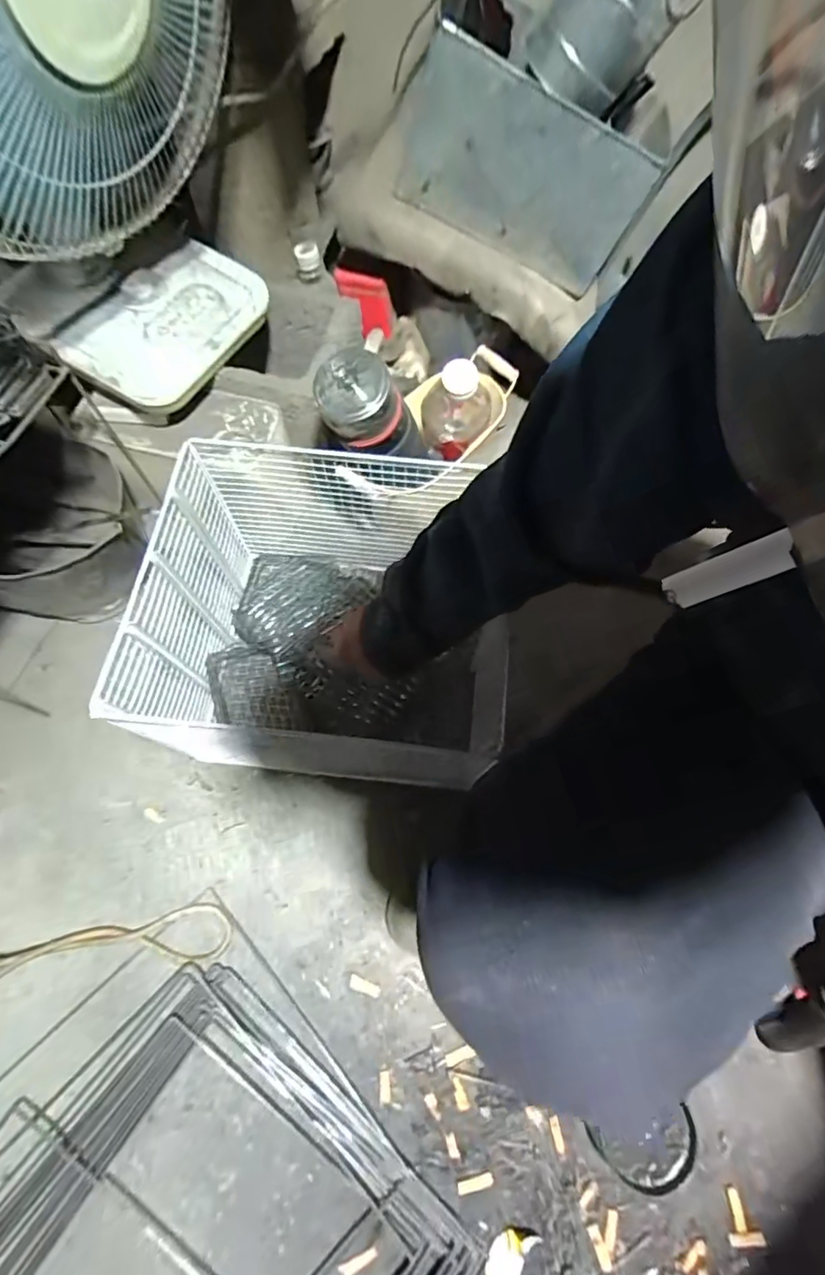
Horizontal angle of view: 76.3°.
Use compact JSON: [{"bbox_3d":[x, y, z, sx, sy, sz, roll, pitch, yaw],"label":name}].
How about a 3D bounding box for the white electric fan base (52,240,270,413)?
[{"bbox_3d":[-0.294,-0.391,0.651,0.138,0.037,0.248,41,74,-5],"label":"white electric fan base"}]

